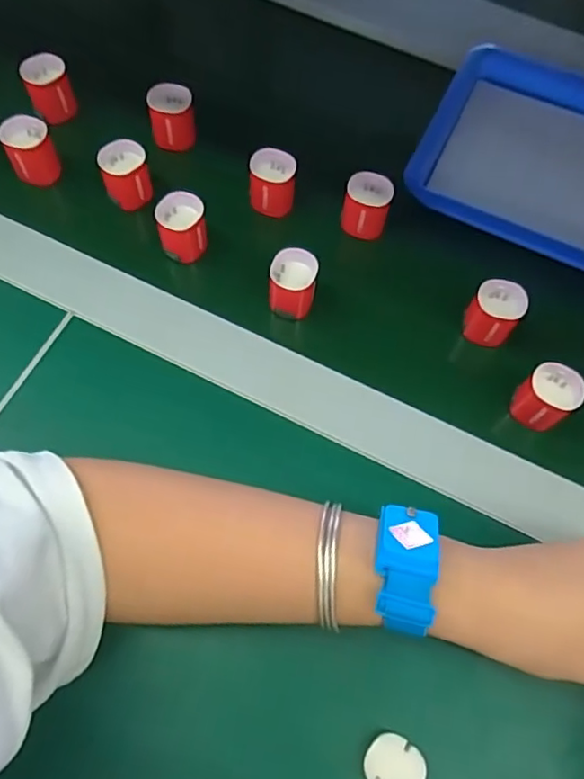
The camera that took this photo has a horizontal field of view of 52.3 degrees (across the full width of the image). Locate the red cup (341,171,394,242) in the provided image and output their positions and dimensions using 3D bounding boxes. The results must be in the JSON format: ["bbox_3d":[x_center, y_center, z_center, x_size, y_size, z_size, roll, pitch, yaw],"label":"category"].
[{"bbox_3d":[0.051,-0.124,0.409,0.031,0.038,0.031,1,67,-2],"label":"red cup"}]

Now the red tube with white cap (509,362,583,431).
[{"bbox_3d":[0.152,0.005,0.356,0.032,0.031,0.032,-31,72,-14],"label":"red tube with white cap"}]

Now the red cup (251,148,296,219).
[{"bbox_3d":[-0.013,-0.142,0.409,0.029,0.028,0.034,7,67,1],"label":"red cup"}]

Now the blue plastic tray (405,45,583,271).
[{"bbox_3d":[0.215,-0.172,0.446,0.214,0.030,0.186,25,68,8],"label":"blue plastic tray"}]

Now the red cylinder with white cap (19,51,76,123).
[{"bbox_3d":[-0.177,-0.220,0.435,0.030,0.034,0.031,-21,70,-11],"label":"red cylinder with white cap"}]

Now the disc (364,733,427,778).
[{"bbox_3d":[0.048,0.176,0.277,0.028,0.004,0.024,34,71,12],"label":"disc"}]

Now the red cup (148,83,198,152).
[{"bbox_3d":[-0.085,-0.195,0.429,0.030,0.040,0.024,-7,68,-5],"label":"red cup"}]

